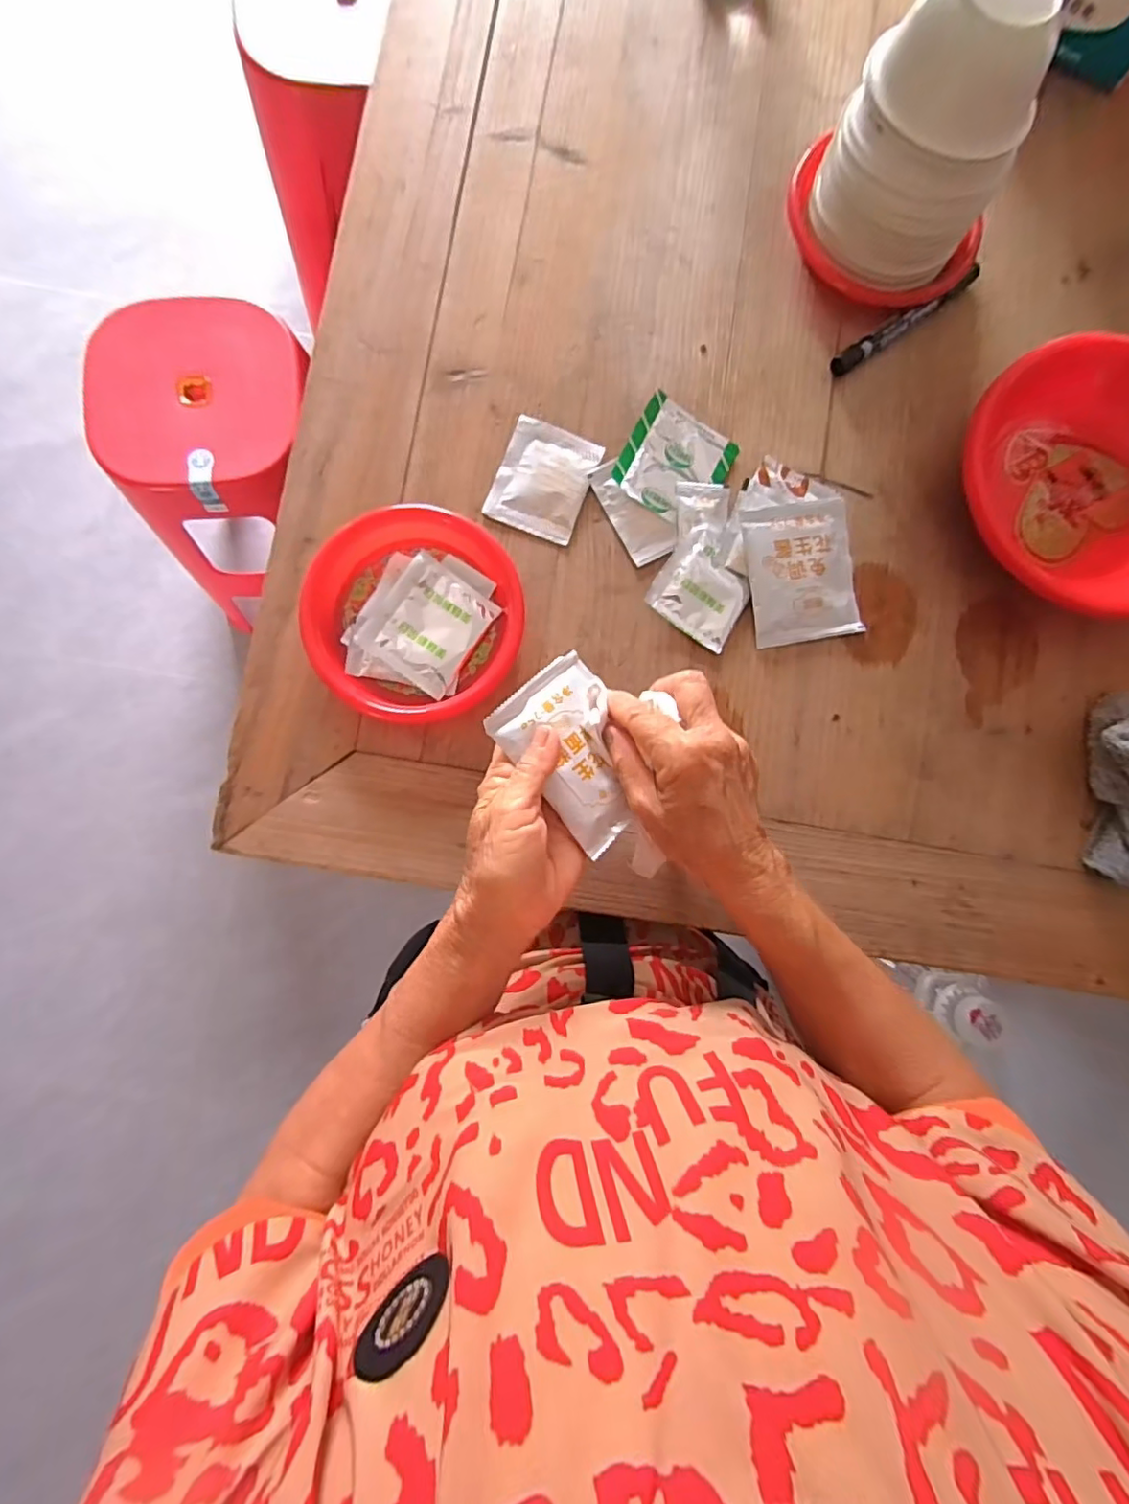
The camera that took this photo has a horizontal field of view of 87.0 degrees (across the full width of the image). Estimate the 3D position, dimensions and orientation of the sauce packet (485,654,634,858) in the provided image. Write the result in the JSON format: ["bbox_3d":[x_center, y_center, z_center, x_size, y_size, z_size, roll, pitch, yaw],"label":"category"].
[{"bbox_3d":[0.011,-0.001,0.354,0.071,0.022,0.103,-41,88,-5],"label":"sauce packet"}]

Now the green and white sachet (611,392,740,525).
[{"bbox_3d":[0.077,-0.207,0.424,0.070,0.015,0.080,36,84,1],"label":"green and white sachet"}]

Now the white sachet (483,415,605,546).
[{"bbox_3d":[-0.015,-0.193,0.422,0.064,0.006,0.078,20,84,-1],"label":"white sachet"}]

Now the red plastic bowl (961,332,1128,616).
[{"bbox_3d":[0.361,-0.180,0.410,0.191,0.063,0.161,41,84,1],"label":"red plastic bowl"}]

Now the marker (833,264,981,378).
[{"bbox_3d":[0.254,-0.318,0.439,0.133,0.015,0.013,-33,87,-5],"label":"marker"}]

